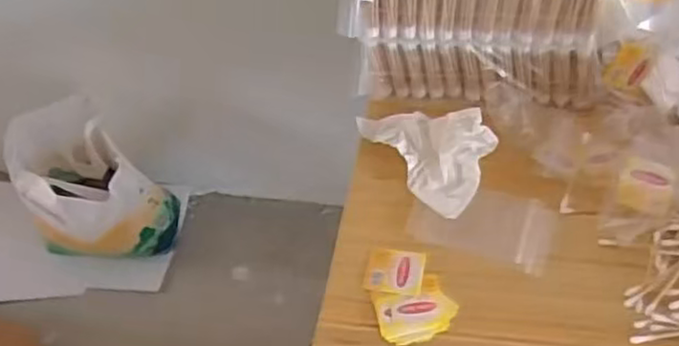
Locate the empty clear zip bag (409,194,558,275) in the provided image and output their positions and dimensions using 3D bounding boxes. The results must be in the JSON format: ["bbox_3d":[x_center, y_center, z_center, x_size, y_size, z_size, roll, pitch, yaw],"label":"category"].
[{"bbox_3d":[0.124,0.041,0.594,0.118,0.009,0.070,16,52,19],"label":"empty clear zip bag"}]

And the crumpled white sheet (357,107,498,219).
[{"bbox_3d":[0.086,-0.027,0.625,0.083,0.042,0.134,-29,52,-20],"label":"crumpled white sheet"}]

